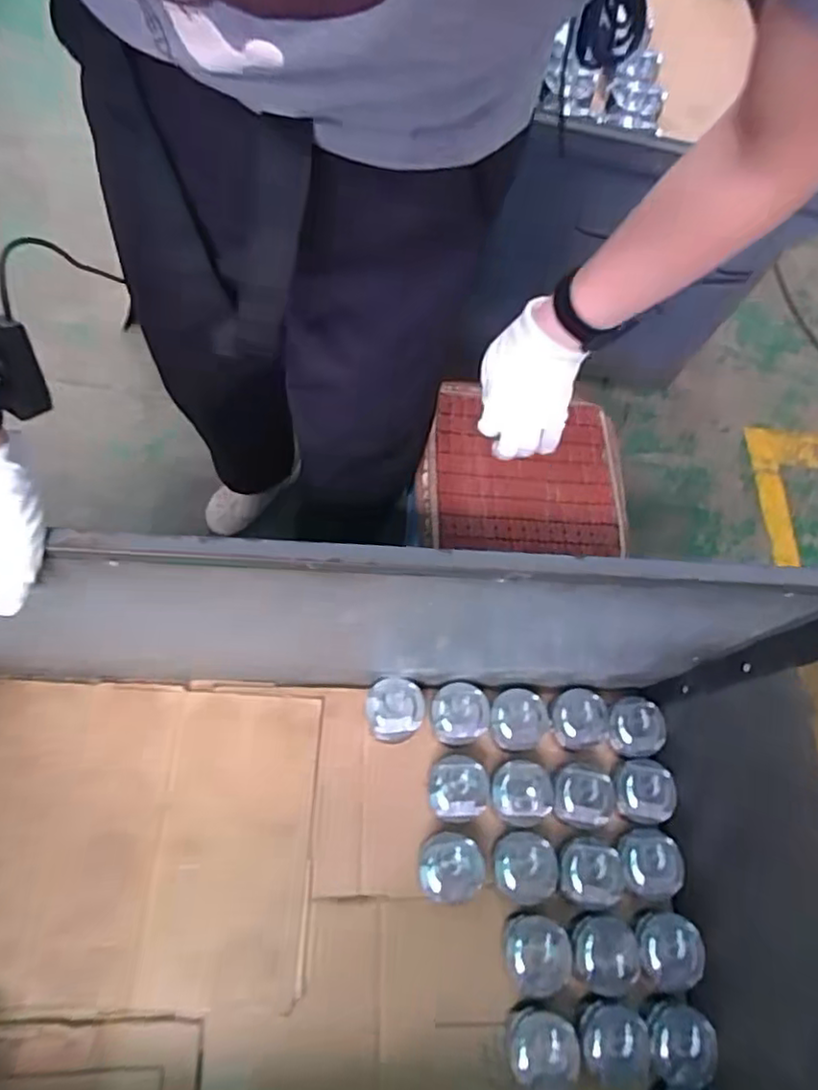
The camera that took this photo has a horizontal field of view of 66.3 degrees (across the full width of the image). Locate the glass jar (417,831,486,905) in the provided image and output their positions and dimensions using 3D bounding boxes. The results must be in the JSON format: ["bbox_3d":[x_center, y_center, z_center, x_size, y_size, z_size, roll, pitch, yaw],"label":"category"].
[{"bbox_3d":[0.054,0.415,0.809,0.090,0.067,0.080,12,65,-5],"label":"glass jar"}]

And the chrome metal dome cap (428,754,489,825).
[{"bbox_3d":[0.067,0.334,0.855,0.078,0.050,0.082,4,66,-8],"label":"chrome metal dome cap"}]

